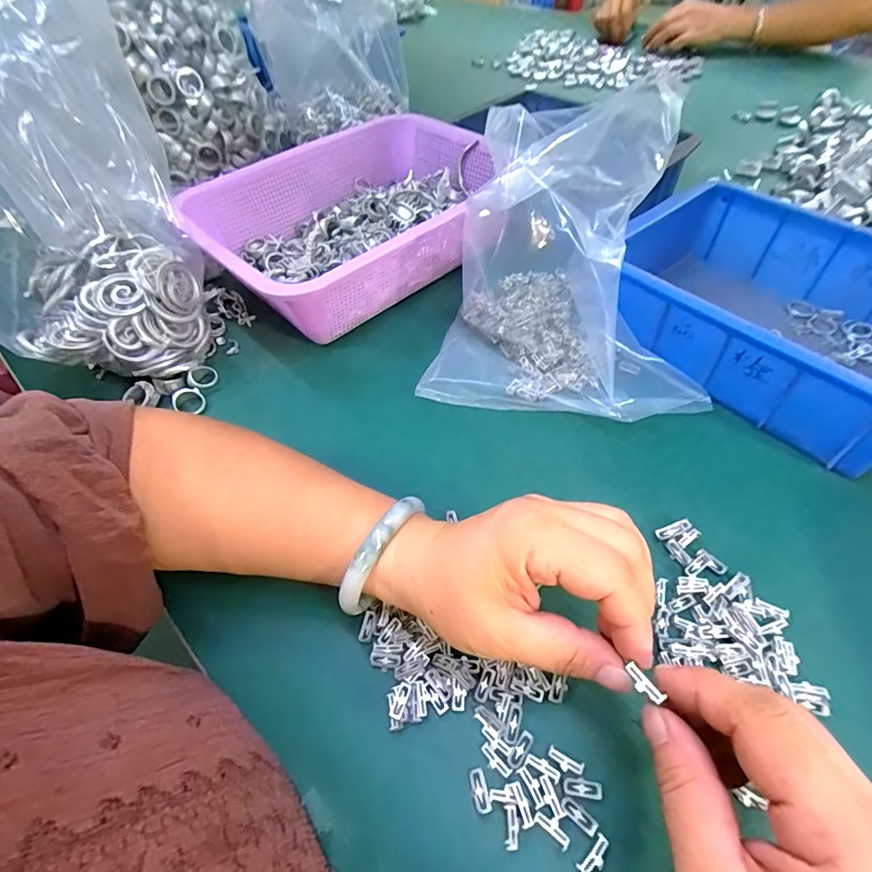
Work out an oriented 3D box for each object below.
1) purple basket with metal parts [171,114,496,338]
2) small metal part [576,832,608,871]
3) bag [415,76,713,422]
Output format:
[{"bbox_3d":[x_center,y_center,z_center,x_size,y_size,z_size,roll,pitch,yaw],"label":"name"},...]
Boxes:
[{"bbox_3d":[-0.073,-0.208,0.462,0.297,0.087,0.214,-38,59,-23],"label":"purple basket with metal parts"},{"bbox_3d":[0.068,0.179,0.199,0.017,0.005,0.008,-37,58,-22],"label":"small metal part"},{"bbox_3d":[0.098,-0.129,0.348,0.205,0.150,0.177,4,52,7],"label":"bag"}]

